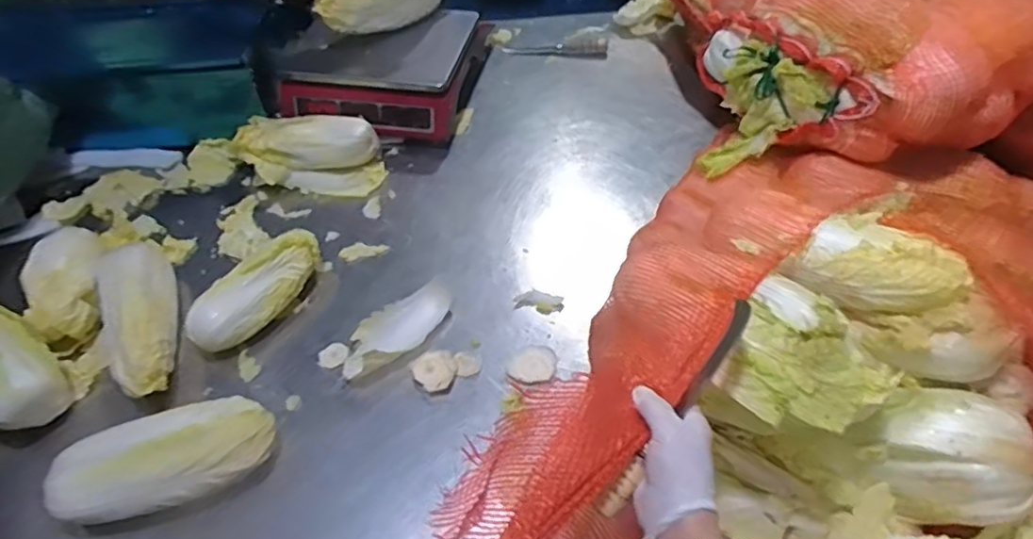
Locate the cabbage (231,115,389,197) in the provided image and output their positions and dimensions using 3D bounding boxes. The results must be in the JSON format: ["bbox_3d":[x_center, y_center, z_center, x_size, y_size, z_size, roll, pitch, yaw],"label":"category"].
[{"bbox_3d":[-0.327,-0.179,1.004,0.220,0.082,0.112,5,52,8],"label":"cabbage"}]

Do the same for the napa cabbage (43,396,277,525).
[{"bbox_3d":[-0.382,0.210,0.695,0.223,0.072,0.103,-18,52,-10],"label":"napa cabbage"}]

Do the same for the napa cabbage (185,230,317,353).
[{"bbox_3d":[-0.347,0.029,0.843,0.088,0.066,0.197,35,62,27],"label":"napa cabbage"}]

